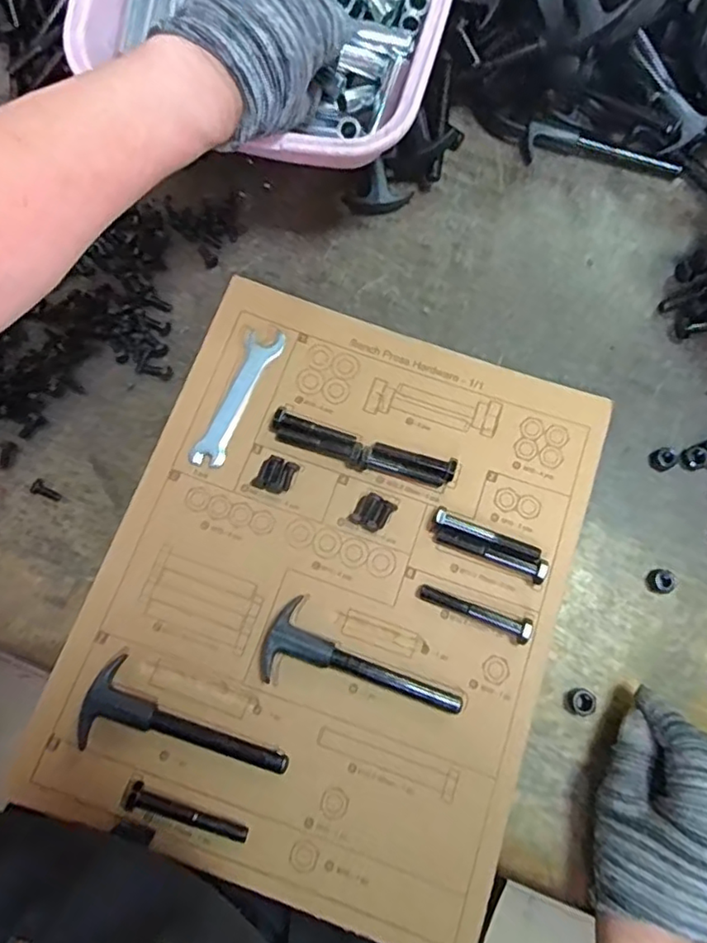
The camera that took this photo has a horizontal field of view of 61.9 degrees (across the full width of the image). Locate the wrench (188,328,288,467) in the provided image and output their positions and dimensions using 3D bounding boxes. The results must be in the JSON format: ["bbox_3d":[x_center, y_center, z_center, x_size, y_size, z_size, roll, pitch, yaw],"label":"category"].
[{"bbox_3d":[-0.082,-0.054,0.423,0.026,0.004,0.111,21,78,4],"label":"wrench"}]

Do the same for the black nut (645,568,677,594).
[{"bbox_3d":[0.210,0.075,0.403,0.017,0.009,0.017,0,77,-1],"label":"black nut"}]

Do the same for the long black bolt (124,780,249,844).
[{"bbox_3d":[-0.100,0.209,0.359,0.075,0.017,0.015,20,77,4],"label":"long black bolt"}]

